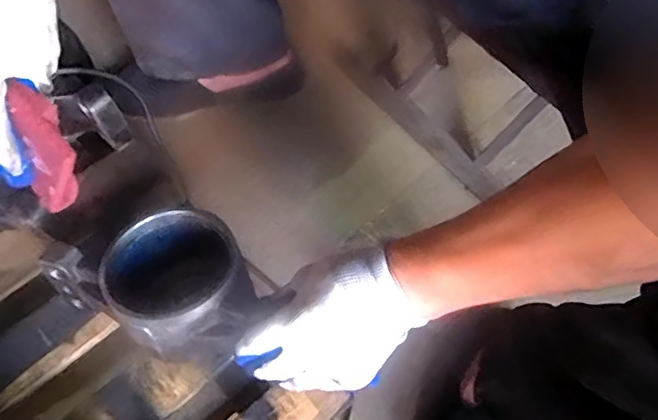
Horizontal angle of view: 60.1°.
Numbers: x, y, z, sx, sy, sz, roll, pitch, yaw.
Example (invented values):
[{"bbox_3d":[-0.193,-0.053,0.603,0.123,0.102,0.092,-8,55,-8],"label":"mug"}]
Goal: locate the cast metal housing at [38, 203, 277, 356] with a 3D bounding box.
[{"bbox_3d":[-0.143,0.060,0.504,0.171,0.099,0.118,34,70,11],"label":"cast metal housing"}]

